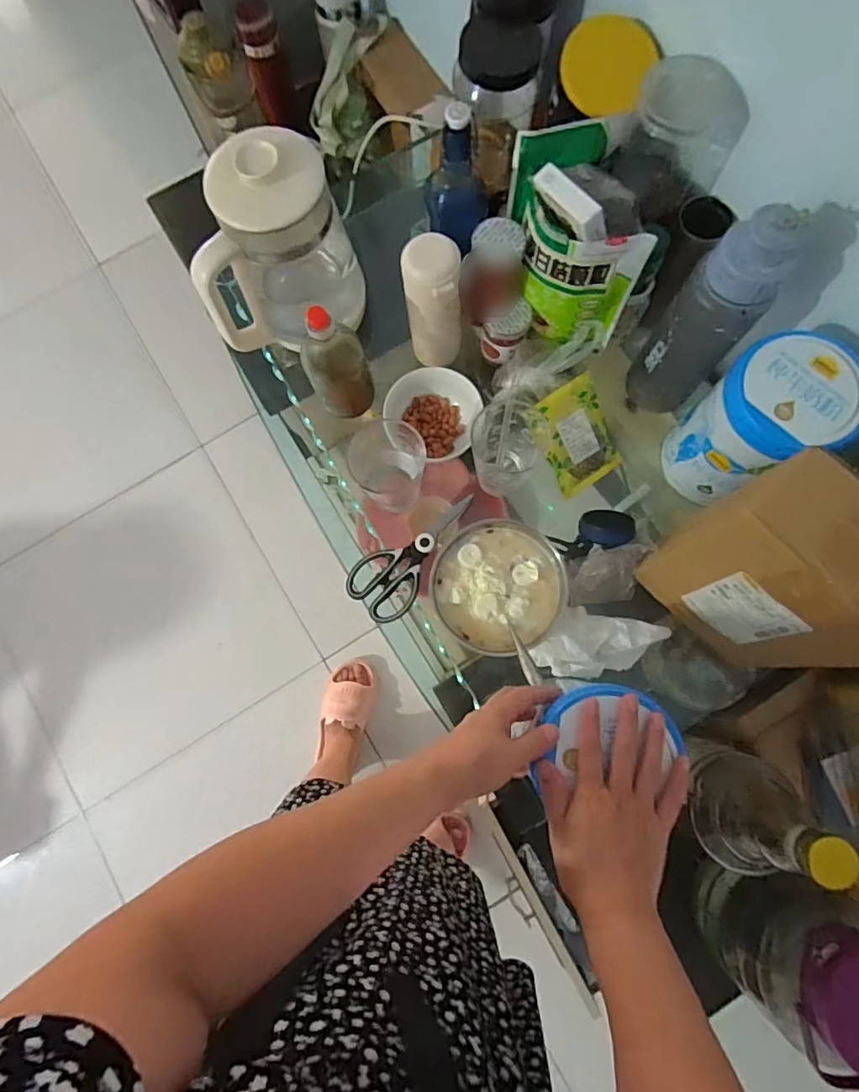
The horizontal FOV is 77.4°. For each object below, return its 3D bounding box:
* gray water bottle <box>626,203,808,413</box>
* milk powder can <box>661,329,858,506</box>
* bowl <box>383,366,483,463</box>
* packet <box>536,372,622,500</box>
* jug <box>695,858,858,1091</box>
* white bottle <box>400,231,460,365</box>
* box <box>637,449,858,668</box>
[{"bbox_3d":[0.298,-0.244,0.586,0.097,0.274,0.075,42,83,9],"label":"gray water bottle"},{"bbox_3d":[0.361,-0.133,0.598,0.119,0.178,0.114,0,79,0],"label":"milk powder can"},{"bbox_3d":[0.007,-0.168,0.692,0.116,0.047,0.108,43,83,9],"label":"bowl"},{"bbox_3d":[0.186,-0.136,0.674,0.088,0.010,0.131,-33,117,-3],"label":"packet"},{"bbox_3d":[0.450,0.506,0.656,0.141,0.238,0.143,-27,79,-3],"label":"jug"},{"bbox_3d":[0.006,-0.294,0.653,0.071,0.168,0.064,-2,79,0],"label":"white bottle"},{"bbox_3d":[0.330,0.027,0.518,0.162,0.236,0.100,44,82,8],"label":"box"}]

